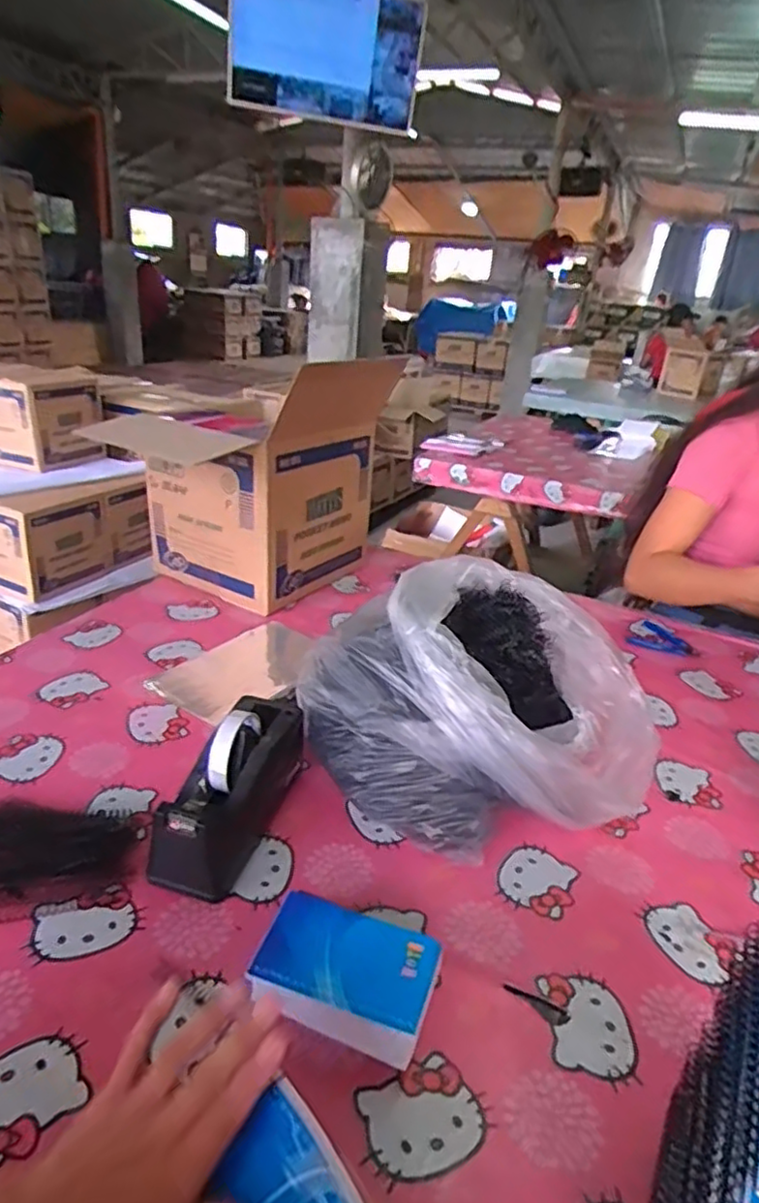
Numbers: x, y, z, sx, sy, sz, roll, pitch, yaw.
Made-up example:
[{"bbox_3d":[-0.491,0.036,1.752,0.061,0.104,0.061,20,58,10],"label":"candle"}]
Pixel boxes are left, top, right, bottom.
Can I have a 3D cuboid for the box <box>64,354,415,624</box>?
[{"bbox_3d":[-0.216,-0.222,1.191,0.343,0.388,0.325,18,29,28],"label":"box"}]

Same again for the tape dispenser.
[{"bbox_3d":[-0.148,0.180,0.662,0.079,0.110,0.210,10,26,13],"label":"tape dispenser"}]

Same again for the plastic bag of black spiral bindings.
[{"bbox_3d":[0.120,0.111,0.765,0.368,0.220,0.333,21,30,30],"label":"plastic bag of black spiral bindings"}]

